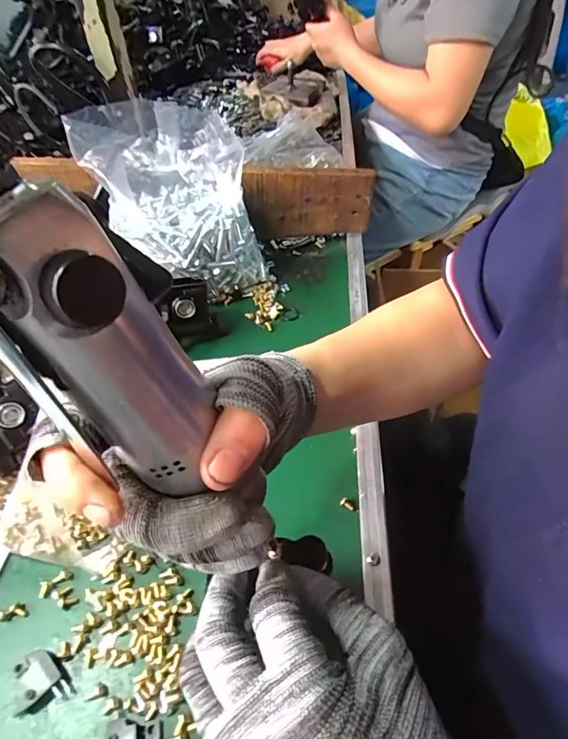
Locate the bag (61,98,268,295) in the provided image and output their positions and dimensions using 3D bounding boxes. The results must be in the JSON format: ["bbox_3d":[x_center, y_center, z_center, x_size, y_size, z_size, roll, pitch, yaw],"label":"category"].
[{"bbox_3d":[-0.117,-0.171,0.469,0.158,0.166,0.155,-24,50,-16],"label":"bag"}]

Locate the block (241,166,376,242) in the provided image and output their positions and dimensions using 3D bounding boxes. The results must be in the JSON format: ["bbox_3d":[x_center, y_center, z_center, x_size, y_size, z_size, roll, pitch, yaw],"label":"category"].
[{"bbox_3d":[0.029,-0.189,0.517,0.144,0.097,0.014,-2,48,3],"label":"block"}]

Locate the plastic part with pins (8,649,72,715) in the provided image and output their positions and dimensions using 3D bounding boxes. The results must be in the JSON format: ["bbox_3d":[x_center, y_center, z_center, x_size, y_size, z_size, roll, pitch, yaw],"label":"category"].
[{"bbox_3d":[-0.144,0.181,0.254,0.027,0.008,0.032,-33,53,-23],"label":"plastic part with pins"}]

